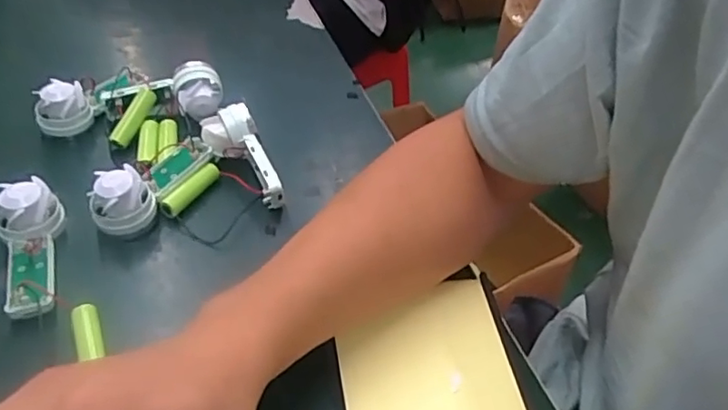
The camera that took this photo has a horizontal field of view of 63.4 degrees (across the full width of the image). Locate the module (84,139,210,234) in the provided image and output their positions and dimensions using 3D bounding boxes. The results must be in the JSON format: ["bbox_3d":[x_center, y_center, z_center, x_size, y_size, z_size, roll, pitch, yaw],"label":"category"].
[{"bbox_3d":[-0.147,-0.017,0.411,0.033,0.038,0.093,23,48,16],"label":"module"}]

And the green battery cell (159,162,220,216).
[{"bbox_3d":[-0.123,-0.011,0.424,0.012,0.015,0.052,28,49,20],"label":"green battery cell"}]

